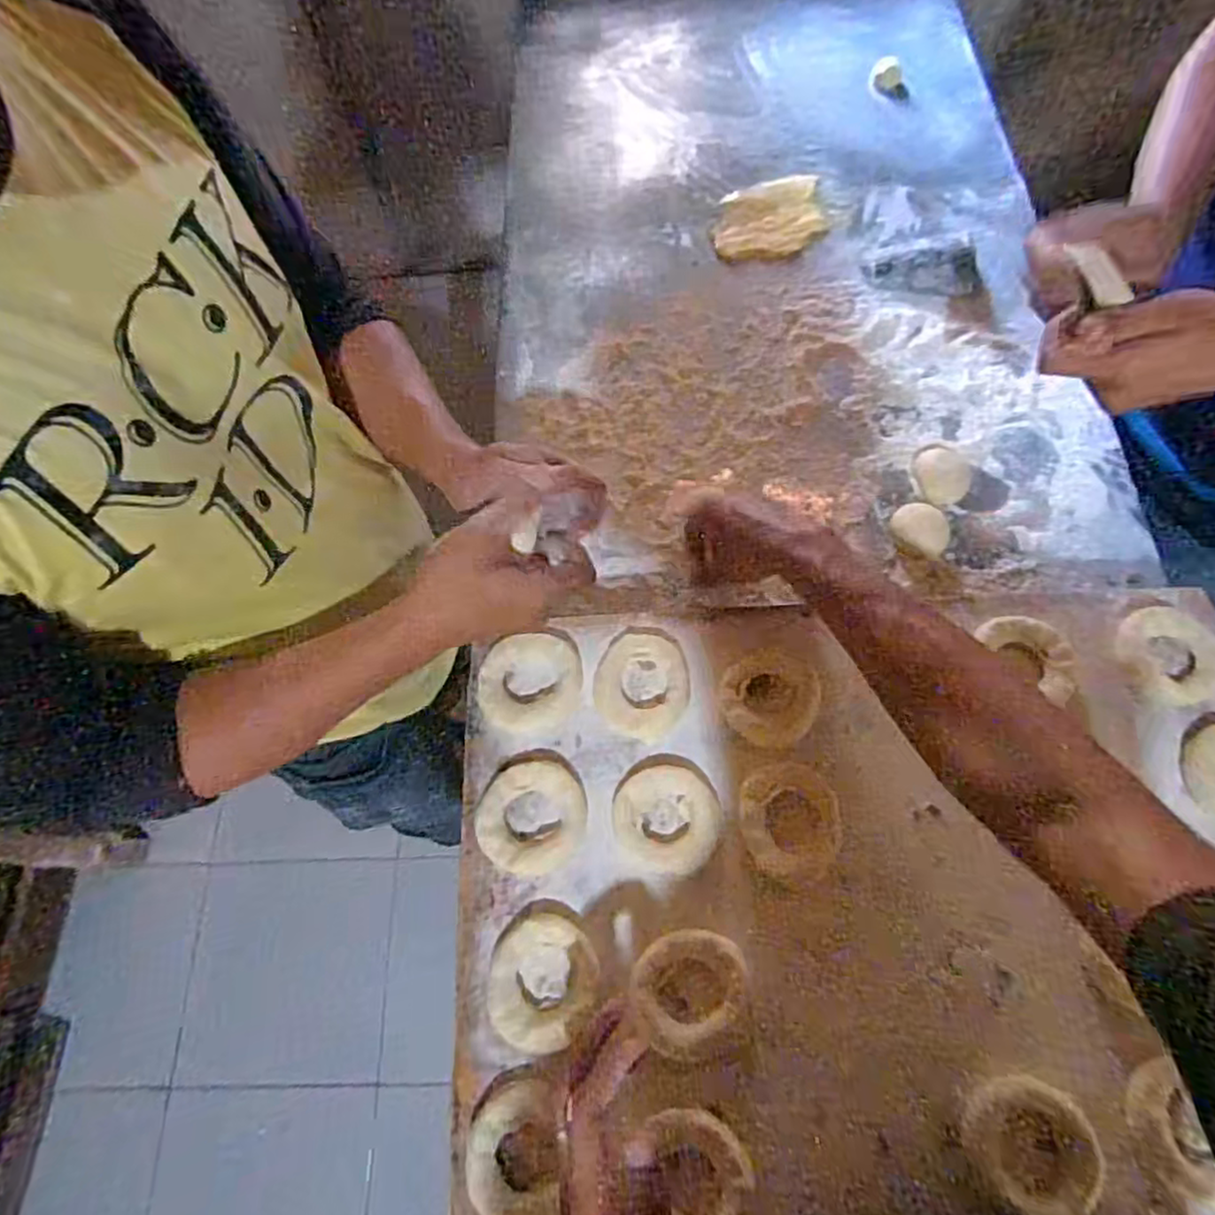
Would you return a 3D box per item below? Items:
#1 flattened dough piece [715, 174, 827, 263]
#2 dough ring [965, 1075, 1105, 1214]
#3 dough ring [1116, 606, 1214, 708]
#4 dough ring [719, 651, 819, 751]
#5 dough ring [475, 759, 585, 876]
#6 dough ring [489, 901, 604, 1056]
[{"bbox_3d":[0.190,-0.465,0.814,0.128,0.011,0.124,-4,68,0],"label":"flattened dough piece"},{"bbox_3d":[0.260,0.327,0.422,0.071,0.017,0.065,24,72,12],"label":"dough ring"},{"bbox_3d":[0.434,0.036,0.528,0.072,0.015,0.078,-1,68,3],"label":"dough ring"},{"bbox_3d":[0.122,0.067,0.519,0.070,0.010,0.071,-1,68,3],"label":"dough ring"},{"bbox_3d":[-0.055,0.151,0.501,0.075,0.012,0.078,-1,68,3],"label":"dough ring"},{"bbox_3d":[-0.044,0.244,0.461,0.074,0.011,0.082,28,73,14],"label":"dough ring"}]

